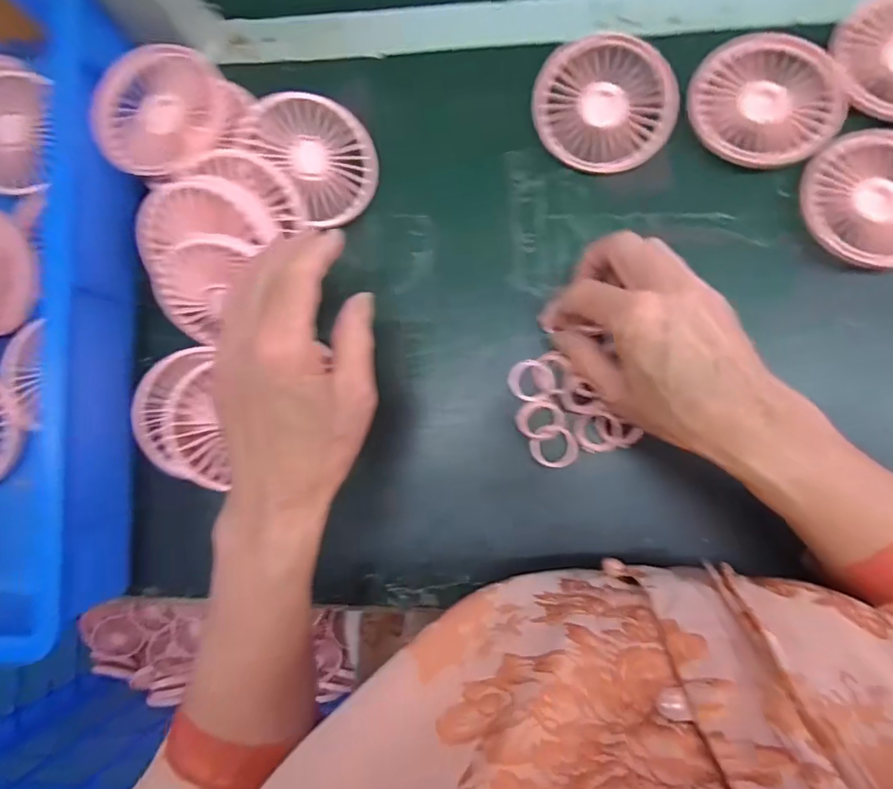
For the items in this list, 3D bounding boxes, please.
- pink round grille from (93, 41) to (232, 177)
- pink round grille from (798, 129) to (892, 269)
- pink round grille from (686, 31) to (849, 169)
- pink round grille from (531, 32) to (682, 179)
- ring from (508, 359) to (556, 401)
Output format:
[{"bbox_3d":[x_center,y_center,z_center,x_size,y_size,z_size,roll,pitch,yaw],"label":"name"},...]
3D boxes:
[{"bbox_3d":[-0.189,-0.189,0.344,0.087,0.008,0.088,-1,84,6],"label":"pink round grille"},{"bbox_3d":[0.275,-0.123,0.332,0.085,0.017,0.092,-1,84,6],"label":"pink round grille"},{"bbox_3d":[0.209,-0.195,0.343,0.092,0.016,0.085,-1,84,6],"label":"pink round grille"},{"bbox_3d":[0.107,-0.197,0.356,0.092,0.019,0.086,-1,84,6],"label":"pink round grille"},{"bbox_3d":[0.057,-0.009,0.349,0.030,0.004,0.028,0,89,11],"label":"ring"}]

